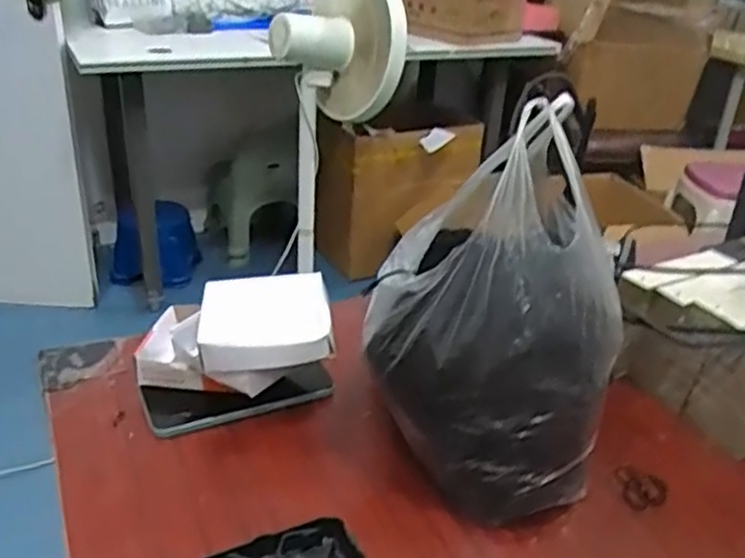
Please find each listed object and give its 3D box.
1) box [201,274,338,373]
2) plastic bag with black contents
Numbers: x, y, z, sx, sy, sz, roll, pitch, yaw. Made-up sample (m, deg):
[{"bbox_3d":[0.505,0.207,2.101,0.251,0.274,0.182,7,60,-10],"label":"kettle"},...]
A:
[{"bbox_3d":[-0.091,0.033,0.612,0.105,0.045,0.094,-2,28,-9],"label":"box"},{"bbox_3d":[0.093,0.025,0.552,0.175,0.261,0.173,10,28,14],"label":"plastic bag with black contents"}]

